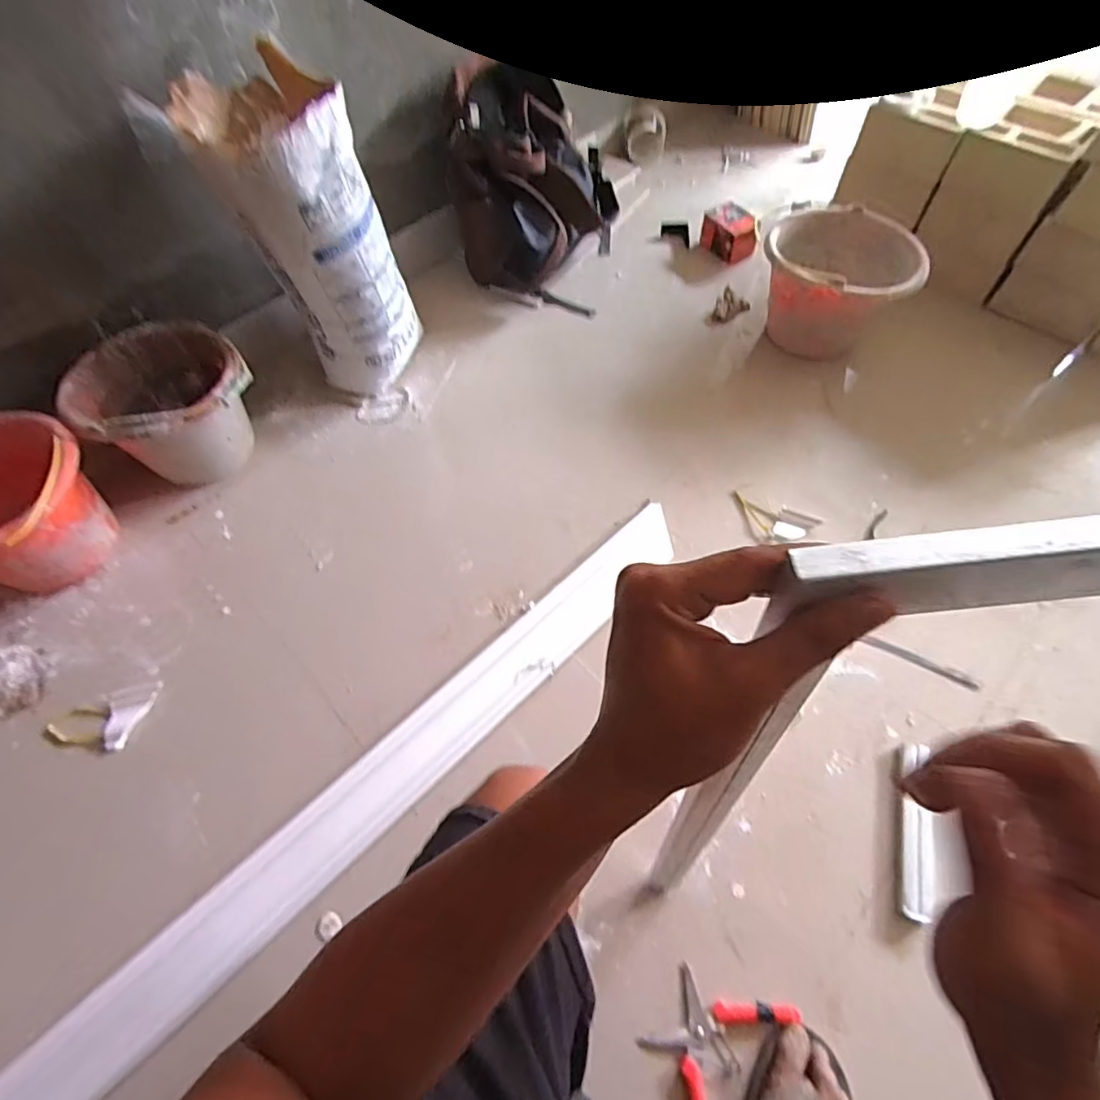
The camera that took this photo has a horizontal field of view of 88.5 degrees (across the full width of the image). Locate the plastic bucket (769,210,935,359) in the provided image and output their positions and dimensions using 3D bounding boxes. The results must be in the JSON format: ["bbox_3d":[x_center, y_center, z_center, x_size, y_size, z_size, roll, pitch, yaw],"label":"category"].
[{"bbox_3d":[0.583,-0.544,1.175,0.283,0.179,0.279,-1,58,2],"label":"plastic bucket"}]

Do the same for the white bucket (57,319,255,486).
[{"bbox_3d":[-0.716,-0.260,1.080,0.303,0.199,0.281,36,65,22],"label":"white bucket"}]

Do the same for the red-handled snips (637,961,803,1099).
[{"bbox_3d":[0.176,0.540,0.618,0.115,0.018,0.164,36,65,22],"label":"red-handled snips"}]

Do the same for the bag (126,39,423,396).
[{"bbox_3d":[-0.415,-0.538,1.038,0.241,0.501,0.272,2,57,3],"label":"bag"}]

